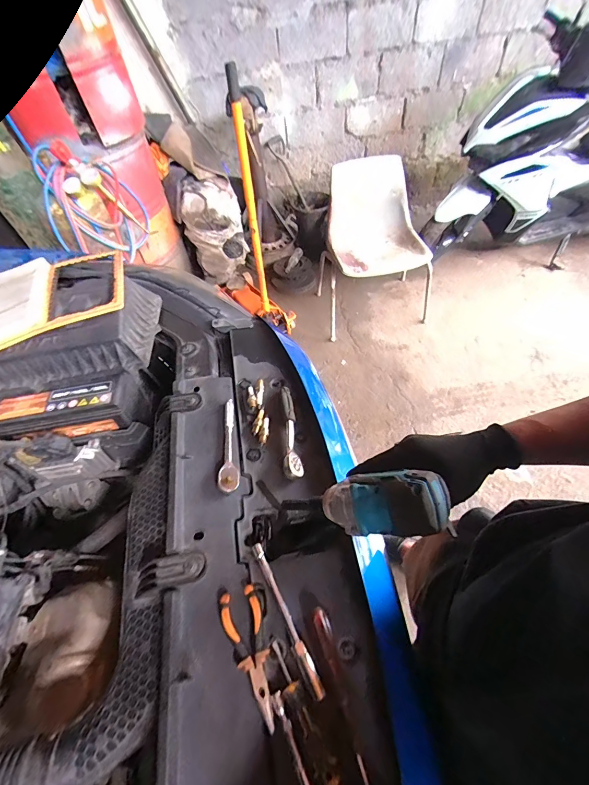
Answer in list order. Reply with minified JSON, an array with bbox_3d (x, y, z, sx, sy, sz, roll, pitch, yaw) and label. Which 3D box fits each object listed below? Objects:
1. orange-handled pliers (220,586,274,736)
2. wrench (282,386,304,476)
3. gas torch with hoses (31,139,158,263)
[{"bbox_3d":[-0.059,0.342,0.463,0.051,0.023,0.151,-16,52,-7],"label":"orange-handled pliers"},{"bbox_3d":[-0.008,0.070,0.672,0.026,0.035,0.196,-9,52,-1],"label":"wrench"},{"bbox_3d":[-0.796,-0.755,1.457,0.398,0.436,0.158,-30,55,-17],"label":"gas torch with hoses"}]

